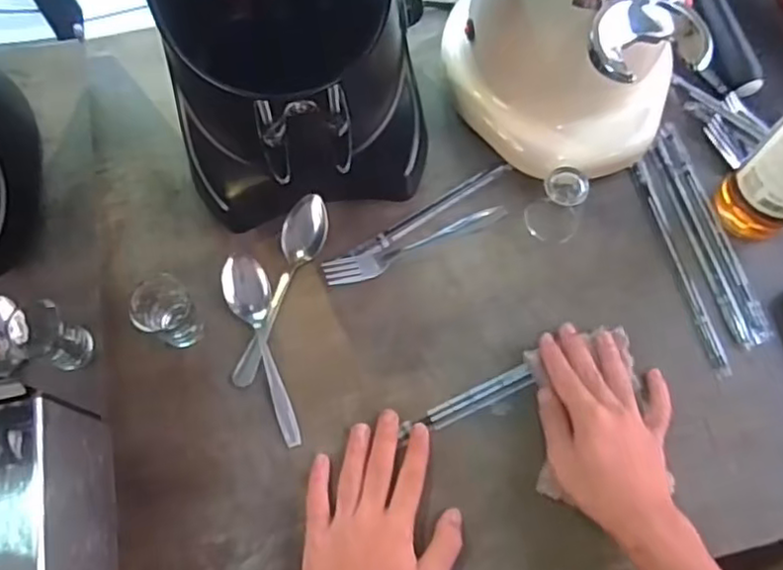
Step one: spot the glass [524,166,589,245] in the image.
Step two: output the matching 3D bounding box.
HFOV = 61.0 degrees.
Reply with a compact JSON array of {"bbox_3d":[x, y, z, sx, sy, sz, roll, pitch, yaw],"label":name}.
[{"bbox_3d":[0.143,-0.069,0.571,0.043,0.058,0.042,0,70,1],"label":"glass"}]

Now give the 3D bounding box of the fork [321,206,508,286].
[{"bbox_3d":[0.024,-0.035,0.582,0.169,0.008,0.025,-20,71,-7],"label":"fork"}]

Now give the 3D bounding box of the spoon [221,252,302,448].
[{"bbox_3d":[-0.108,0.052,0.542,0.036,0.026,0.159,-15,70,-5],"label":"spoon"}]

